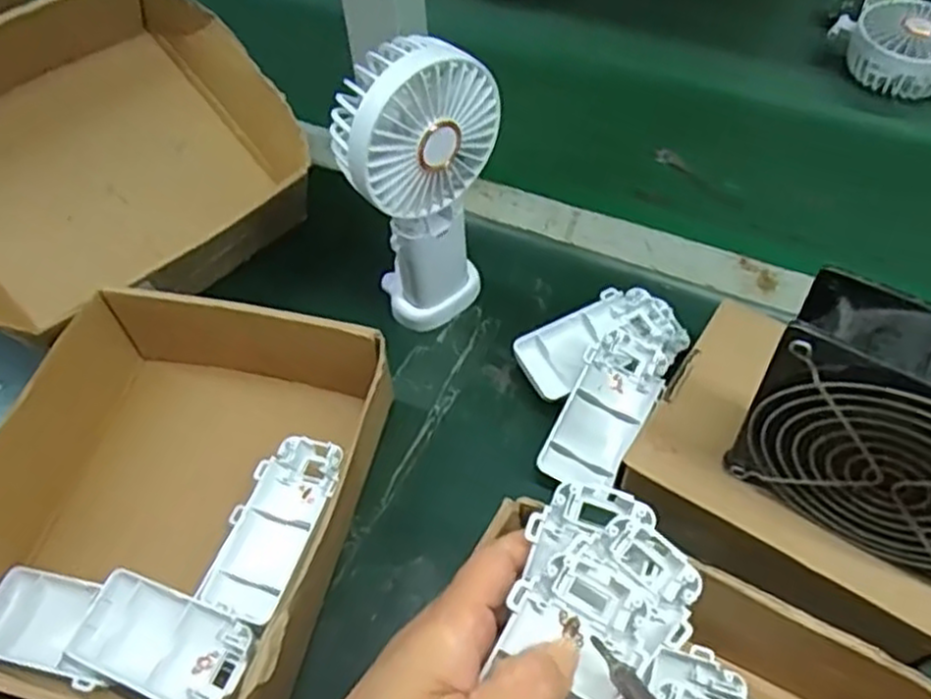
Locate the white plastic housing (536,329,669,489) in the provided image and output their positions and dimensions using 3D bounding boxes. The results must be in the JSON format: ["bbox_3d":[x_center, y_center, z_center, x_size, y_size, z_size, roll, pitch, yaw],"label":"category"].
[{"bbox_3d":[0.083,0.033,0.433,0.044,0.022,0.101,28,72,20],"label":"white plastic housing"}]

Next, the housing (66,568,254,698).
[{"bbox_3d":[-0.147,0.141,0.360,0.092,0.014,0.047,15,61,25],"label":"housing"}]

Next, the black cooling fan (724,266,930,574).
[{"bbox_3d":[0.184,0.039,0.315,0.117,0.118,0.042,30,61,21],"label":"black cooling fan"}]

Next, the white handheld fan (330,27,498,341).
[{"bbox_3d":[-0.026,-0.085,0.434,0.091,0.191,0.047,-27,58,-16],"label":"white handheld fan"}]

